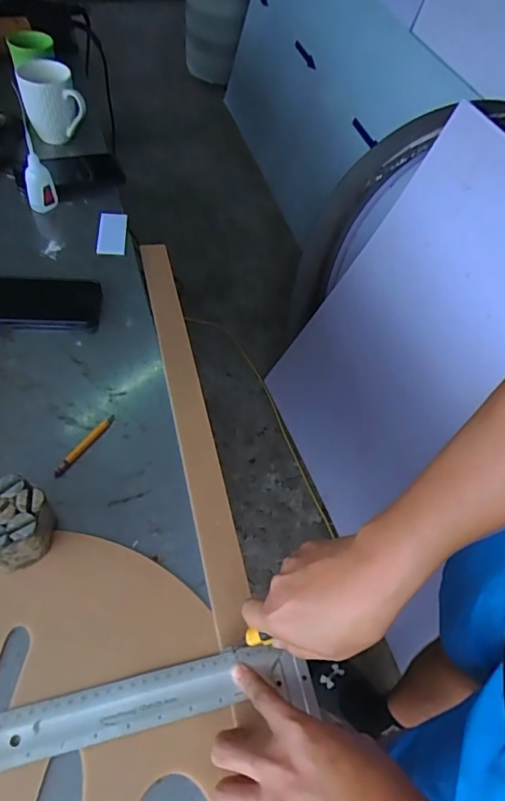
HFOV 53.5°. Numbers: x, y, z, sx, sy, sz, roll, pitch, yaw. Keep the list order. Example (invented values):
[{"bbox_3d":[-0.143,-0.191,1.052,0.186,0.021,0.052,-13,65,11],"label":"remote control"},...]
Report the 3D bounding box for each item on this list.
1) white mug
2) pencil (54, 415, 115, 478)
[{"bbox_3d":[-0.331,-0.489,0.837,0.089,0.117,0.083,-12,59,-17],"label":"white mug"},{"bbox_3d":[-0.185,0.048,0.551,0.012,0.006,0.090,31,57,12],"label":"pencil"}]

